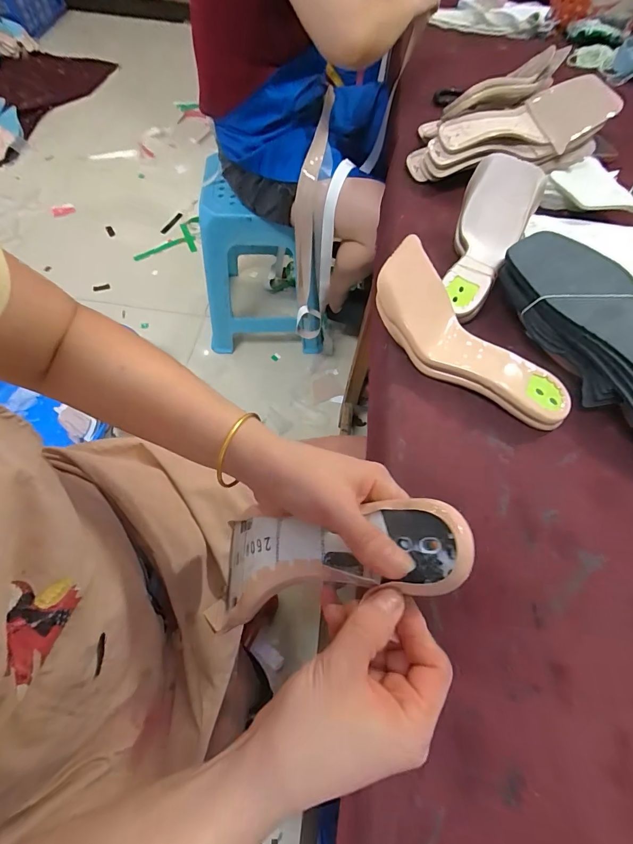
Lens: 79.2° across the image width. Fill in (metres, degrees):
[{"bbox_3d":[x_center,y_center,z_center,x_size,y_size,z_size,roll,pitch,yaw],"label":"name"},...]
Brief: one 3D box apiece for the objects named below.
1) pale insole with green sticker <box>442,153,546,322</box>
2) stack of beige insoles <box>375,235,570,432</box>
[{"bbox_3d":[0.218,-0.227,0.492,0.090,0.054,0.226,19,78,9],"label":"pale insole with green sticker"},{"bbox_3d":[0.165,-0.083,0.407,0.232,0.095,0.082,38,68,17],"label":"stack of beige insoles"}]

